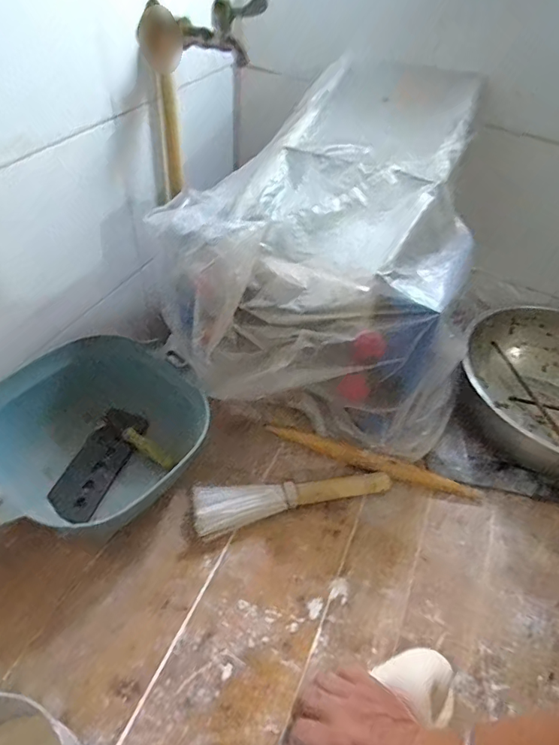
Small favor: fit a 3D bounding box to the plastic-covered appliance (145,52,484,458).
[{"bbox_3d":[0.062,-0.165,0.687,0.404,0.335,0.449,10,49,3],"label":"plastic-covered appliance"}]

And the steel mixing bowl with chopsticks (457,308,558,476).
[{"bbox_3d":[0.415,0.037,0.697,0.287,0.109,0.283,3,47,-3],"label":"steel mixing bowl with chopsticks"}]

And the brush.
[{"bbox_3d":[0.020,0.150,0.594,0.253,0.041,0.061,-9,49,-14],"label":"brush"}]

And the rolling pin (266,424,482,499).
[{"bbox_3d":[0.126,0.124,0.642,0.288,0.026,0.024,15,47,7],"label":"rolling pin"}]

